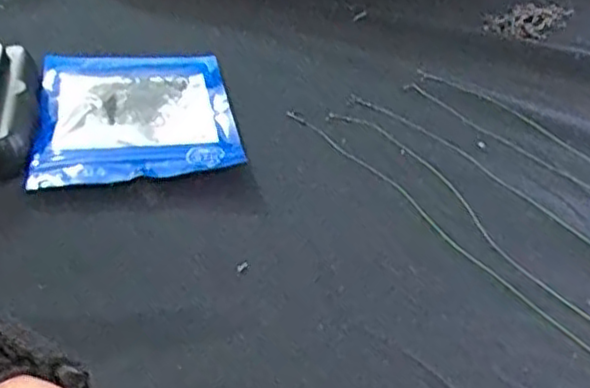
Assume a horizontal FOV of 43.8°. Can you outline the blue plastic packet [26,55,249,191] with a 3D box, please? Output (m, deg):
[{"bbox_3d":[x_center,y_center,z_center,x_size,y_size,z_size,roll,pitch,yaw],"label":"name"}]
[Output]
[{"bbox_3d":[-0.083,-0.045,0.387,0.098,0.012,0.139,-5,36,-10],"label":"blue plastic packet"}]

